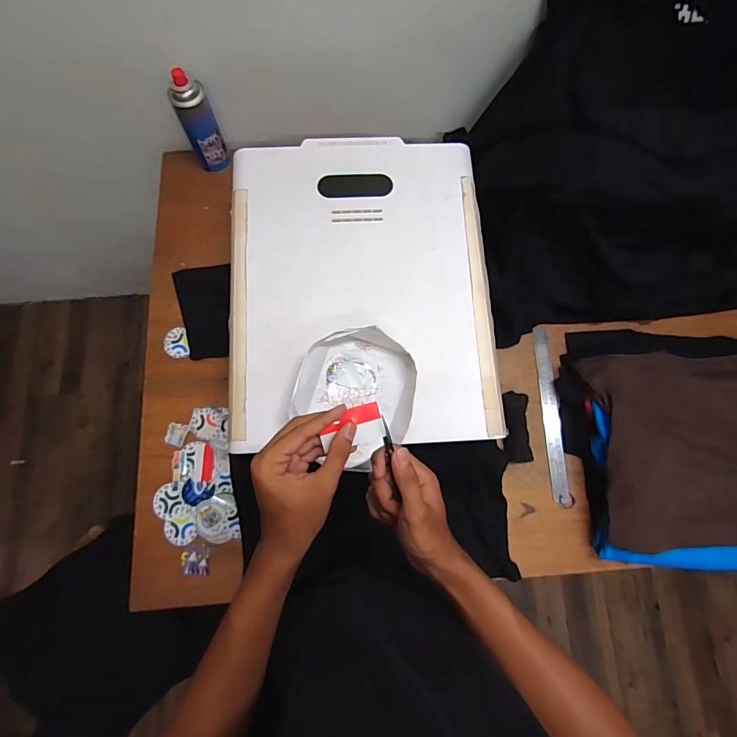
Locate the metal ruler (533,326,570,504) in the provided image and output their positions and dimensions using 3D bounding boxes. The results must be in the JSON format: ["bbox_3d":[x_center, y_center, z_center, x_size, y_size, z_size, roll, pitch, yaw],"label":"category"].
[{"bbox_3d":[0.342,0.078,0.744,0.031,0.006,0.323,-2,76,3],"label":"metal ruler"}]

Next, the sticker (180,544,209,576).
[{"bbox_3d":[-0.287,0.319,0.656,0.042,0.007,0.045,-2,75,-4],"label":"sticker"}]

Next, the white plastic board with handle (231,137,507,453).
[{"bbox_3d":[-0.014,-0.140,0.620,0.403,0.031,0.509,-2,74,-2],"label":"white plastic board with handle"}]

